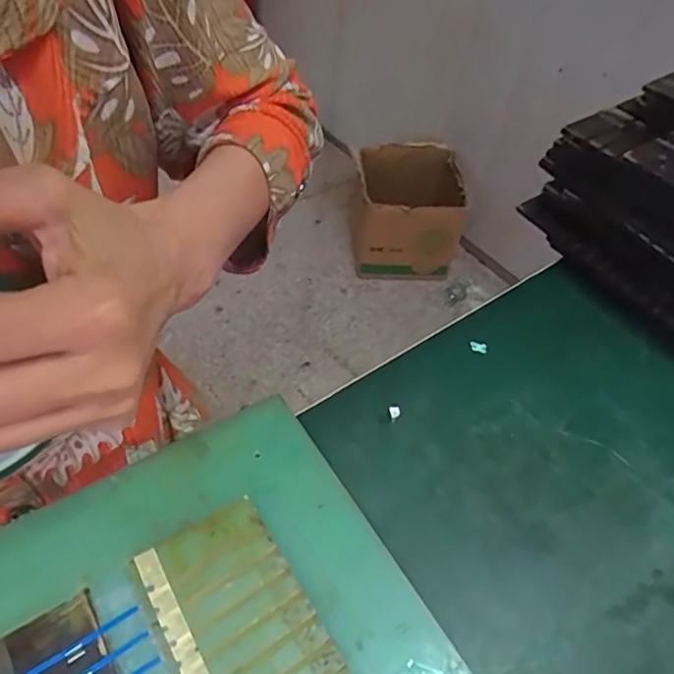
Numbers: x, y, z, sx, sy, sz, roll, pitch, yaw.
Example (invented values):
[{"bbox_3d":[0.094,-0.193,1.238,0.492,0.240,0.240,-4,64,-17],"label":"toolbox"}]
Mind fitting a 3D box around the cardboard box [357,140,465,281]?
[{"bbox_3d":[0.169,-0.318,1.440,0.254,0.247,0.256,4,51,-4],"label":"cardboard box"}]

